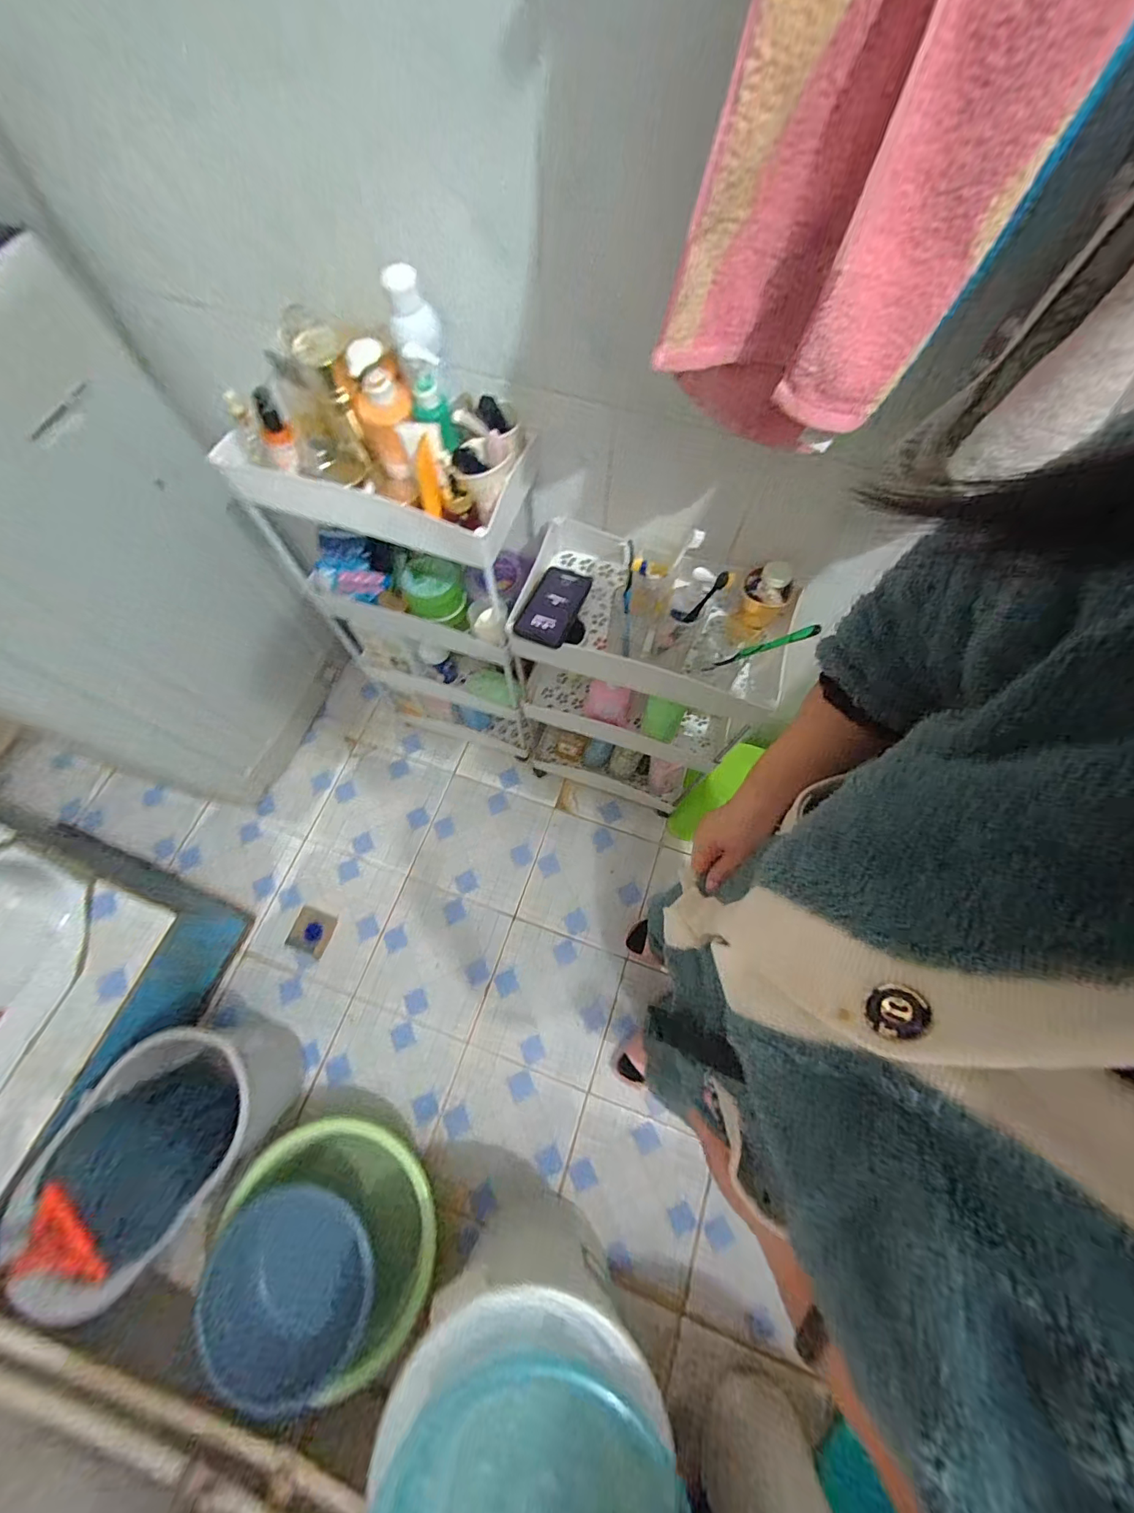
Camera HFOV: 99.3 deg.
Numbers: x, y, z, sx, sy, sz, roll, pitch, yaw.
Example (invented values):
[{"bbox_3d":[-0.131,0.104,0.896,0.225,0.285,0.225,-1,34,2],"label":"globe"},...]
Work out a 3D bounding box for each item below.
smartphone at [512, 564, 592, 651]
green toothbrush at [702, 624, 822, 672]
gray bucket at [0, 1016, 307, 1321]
[{"bbox_3d":[-0.020,-0.224,0.714,0.072,0.011,0.150,23,61,-2],"label":"smartphone"},{"bbox_3d":[0.258,-0.143,0.657,0.018,0.167,0.017,28,68,-27],"label":"green toothbrush"},{"bbox_3d":[-0.751,0.733,0.923,0.273,0.282,0.420,31,72,10],"label":"gray bucket"}]

